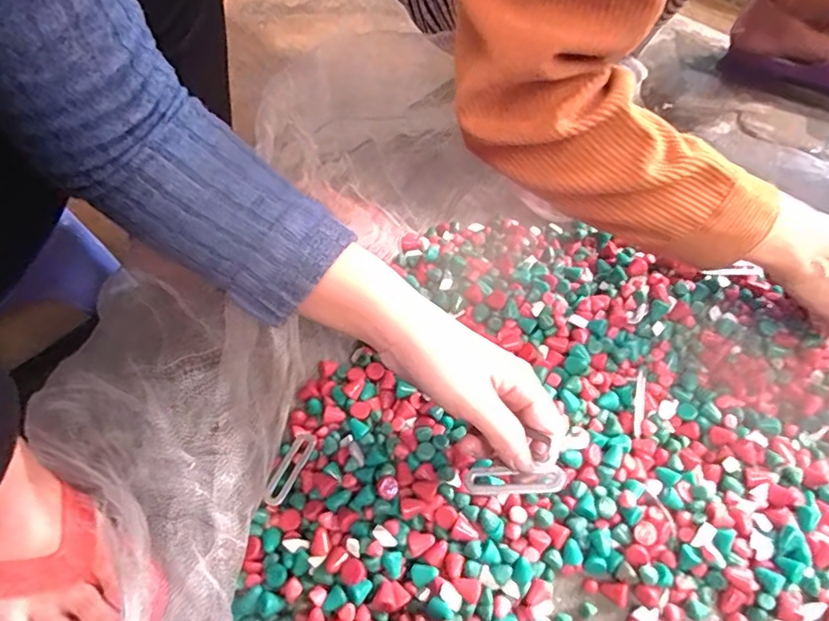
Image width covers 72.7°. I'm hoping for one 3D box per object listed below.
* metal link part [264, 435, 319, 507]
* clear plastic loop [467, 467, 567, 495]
[{"bbox_3d":[-0.090,0.114,0.407,0.017,0.005,0.056,18,58,15],"label":"metal link part"},{"bbox_3d":[0.055,0.095,0.314,0.055,0.008,0.015,-5,54,16],"label":"clear plastic loop"}]

